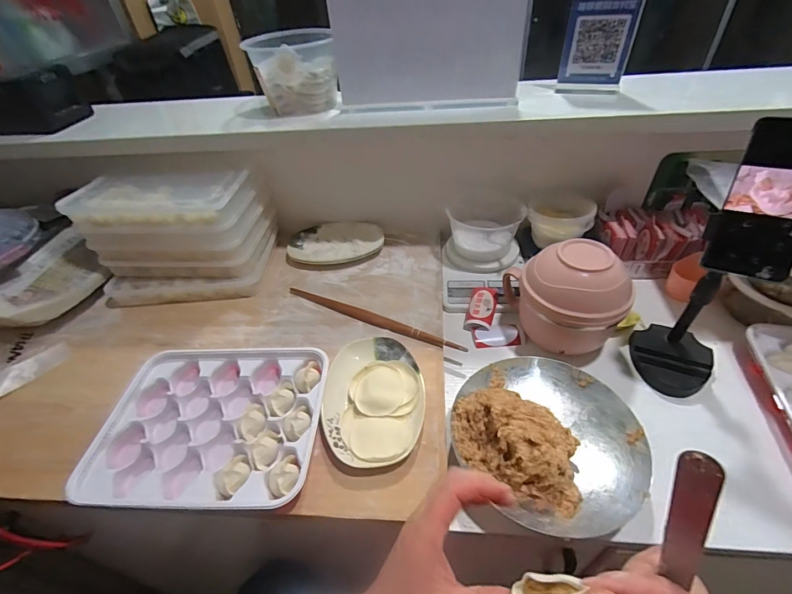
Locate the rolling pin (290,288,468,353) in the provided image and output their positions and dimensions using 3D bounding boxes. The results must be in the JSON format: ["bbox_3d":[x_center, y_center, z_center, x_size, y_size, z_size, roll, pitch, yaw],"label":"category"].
[{"bbox_3d":[-0.044,0.035,0.650,0.343,0.018,0.019,17,47,22],"label":"rolling pin"}]

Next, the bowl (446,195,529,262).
[{"bbox_3d":[0.168,-0.130,0.735,0.123,0.080,0.122,-3,43,3],"label":"bowl"}]

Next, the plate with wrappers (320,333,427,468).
[{"bbox_3d":[-0.030,0.136,0.522,0.133,0.020,0.192,-2,43,3],"label":"plate with wrappers"}]

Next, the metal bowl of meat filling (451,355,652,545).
[{"bbox_3d":[0.187,0.158,0.463,0.208,0.063,0.222,-3,43,3],"label":"metal bowl of meat filling"}]

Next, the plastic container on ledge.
[{"bbox_3d":[-0.180,-0.411,0.688,0.148,0.116,0.135,-6,43,-1],"label":"plastic container on ledge"}]

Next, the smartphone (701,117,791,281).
[{"bbox_3d":[0.390,-0.100,0.393,0.071,0.156,0.016,19,15,25],"label":"smartphone"}]

